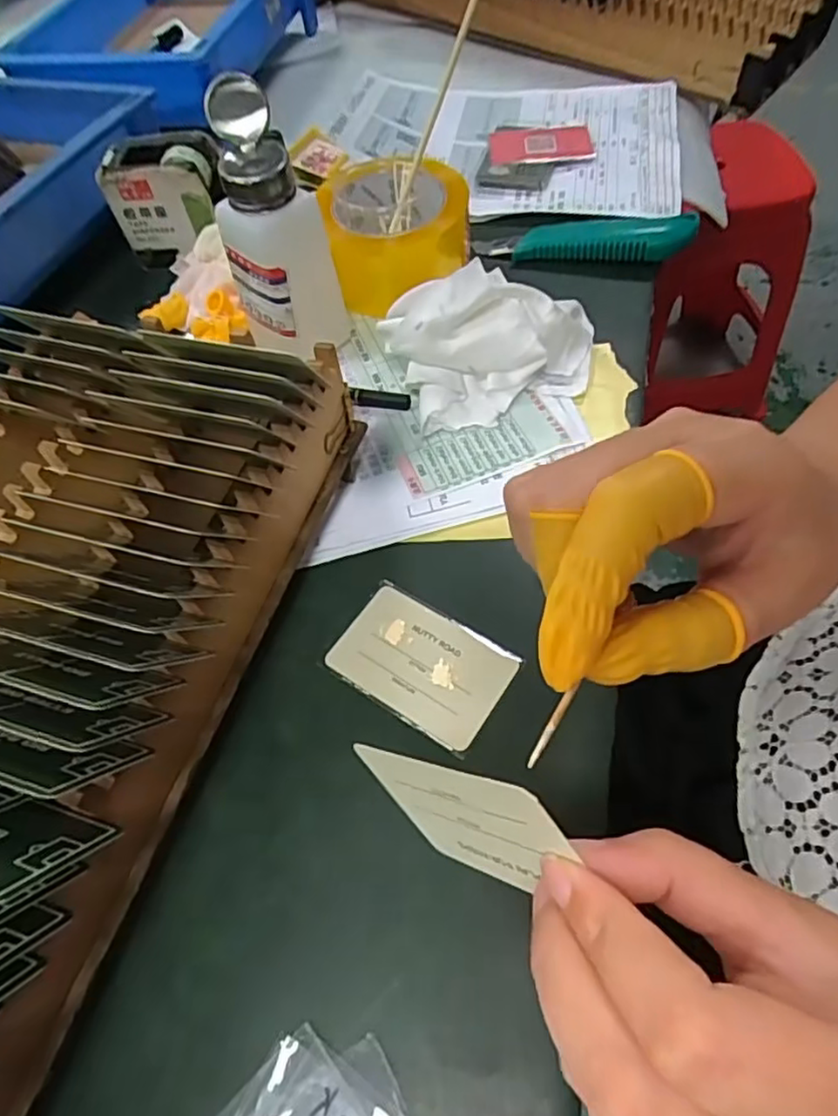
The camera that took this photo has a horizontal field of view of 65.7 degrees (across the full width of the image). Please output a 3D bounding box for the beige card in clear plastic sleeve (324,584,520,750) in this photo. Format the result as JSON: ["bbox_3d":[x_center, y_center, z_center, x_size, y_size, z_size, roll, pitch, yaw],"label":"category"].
[{"bbox_3d":[0.000,0.051,0.323,0.085,0.004,0.054,28,64,21],"label":"beige card in clear plastic sleeve"}]

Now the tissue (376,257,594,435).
[{"bbox_3d":[0.050,-0.137,0.402,0.138,0.064,0.081,-12,57,-3],"label":"tissue"}]

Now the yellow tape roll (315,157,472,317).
[{"bbox_3d":[-0.014,-0.235,0.466,0.096,0.075,0.096,-2,57,4],"label":"yellow tape roll"}]

